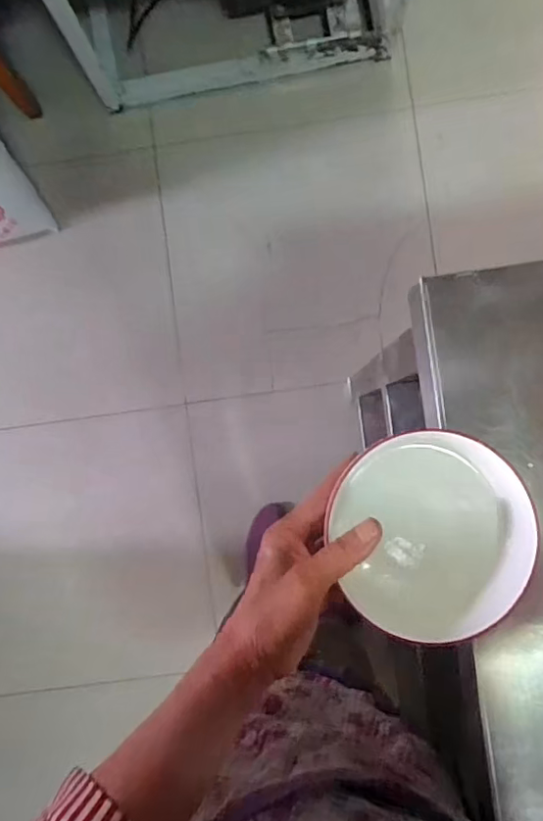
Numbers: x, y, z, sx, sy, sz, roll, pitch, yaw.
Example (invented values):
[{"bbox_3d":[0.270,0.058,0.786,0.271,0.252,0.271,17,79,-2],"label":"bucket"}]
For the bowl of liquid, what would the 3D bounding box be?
[{"bbox_3d":[0.110,0.084,0.386,0.125,0.057,0.129,0,89,0],"label":"bowl of liquid"}]

